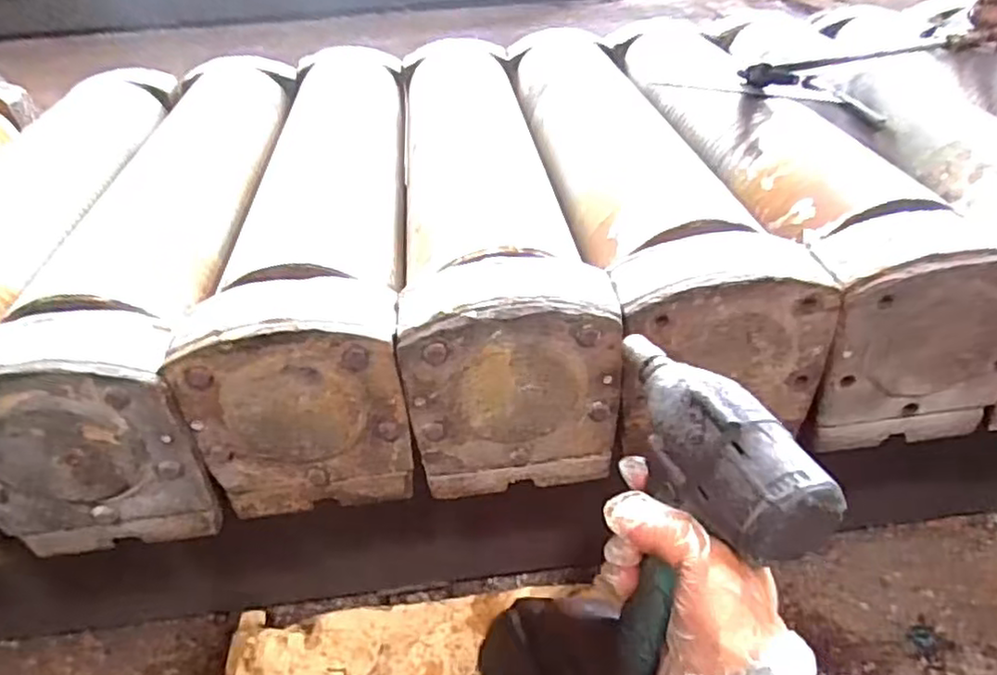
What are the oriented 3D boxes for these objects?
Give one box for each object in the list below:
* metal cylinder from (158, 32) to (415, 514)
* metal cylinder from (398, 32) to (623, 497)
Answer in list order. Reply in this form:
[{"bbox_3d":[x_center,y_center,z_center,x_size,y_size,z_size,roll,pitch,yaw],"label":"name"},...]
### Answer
[{"bbox_3d":[-0.186,-0.142,0.774,0.163,0.169,0.707,-6,38,-4],"label":"metal cylinder"},{"bbox_3d":[-0.029,-0.160,0.780,0.158,0.171,0.697,-6,38,-4],"label":"metal cylinder"}]

